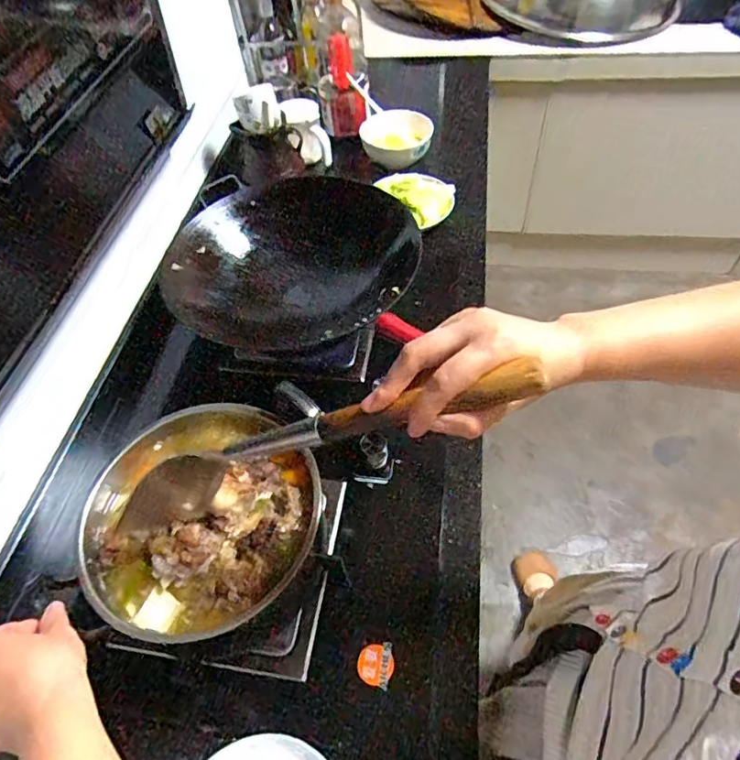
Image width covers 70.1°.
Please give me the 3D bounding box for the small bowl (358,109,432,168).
[{"bbox_3d":[0.059,-0.523,1.149,0.157,0.071,0.122,-1,54,4],"label":"small bowl"}]

